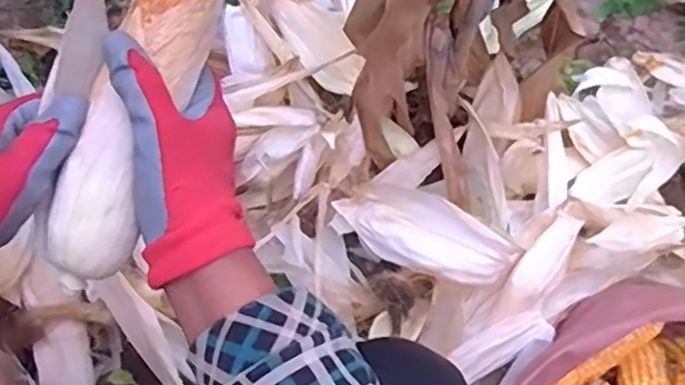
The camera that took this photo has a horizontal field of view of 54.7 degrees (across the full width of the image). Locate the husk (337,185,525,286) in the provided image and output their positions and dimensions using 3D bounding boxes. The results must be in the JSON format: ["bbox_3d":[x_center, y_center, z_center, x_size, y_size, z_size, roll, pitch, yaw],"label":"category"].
[{"bbox_3d":[0.098,0.052,0.794,0.215,0.064,0.075,19,69,7],"label":"husk"}]

